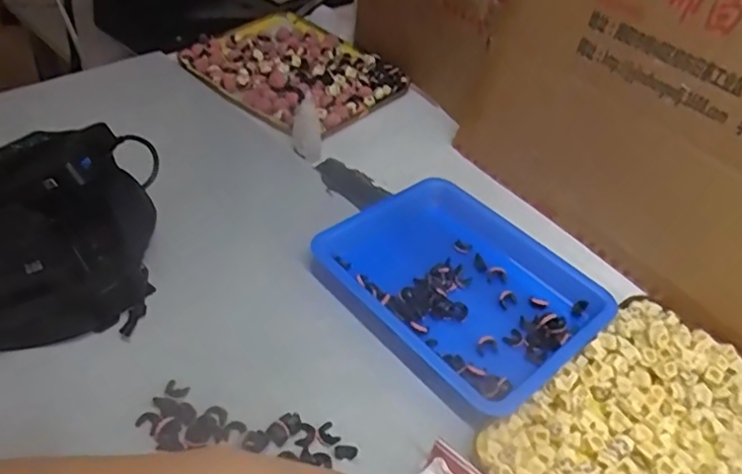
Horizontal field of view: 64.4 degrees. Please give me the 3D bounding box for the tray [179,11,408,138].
[{"bbox_3d":[-0.098,-0.218,0.760,0.246,0.034,0.195,31,52,27],"label":"tray"}]

